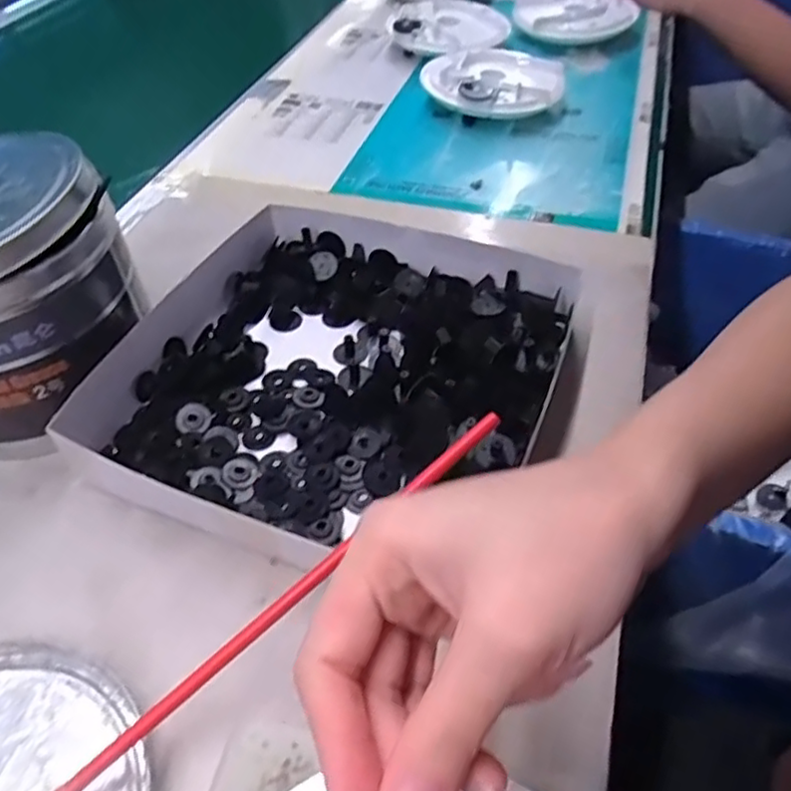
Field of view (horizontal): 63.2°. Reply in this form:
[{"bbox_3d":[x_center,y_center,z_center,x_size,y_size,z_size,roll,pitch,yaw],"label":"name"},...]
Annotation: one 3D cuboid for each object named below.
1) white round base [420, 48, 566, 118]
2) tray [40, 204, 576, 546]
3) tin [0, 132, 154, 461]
[{"bbox_3d":[0.084,-0.272,0.564,0.121,0.036,0.111,22,52,23],"label":"white round base"},{"bbox_3d":[-0.034,-0.017,0.345,0.217,0.034,0.209,17,50,19],"label":"tray"},{"bbox_3d":[-0.200,-0.052,0.326,0.120,0.110,0.122,32,57,29],"label":"tin"}]

